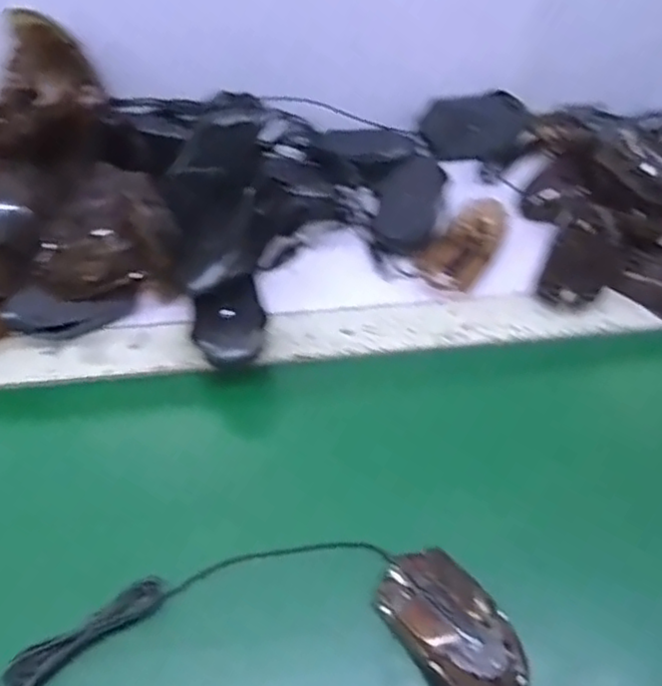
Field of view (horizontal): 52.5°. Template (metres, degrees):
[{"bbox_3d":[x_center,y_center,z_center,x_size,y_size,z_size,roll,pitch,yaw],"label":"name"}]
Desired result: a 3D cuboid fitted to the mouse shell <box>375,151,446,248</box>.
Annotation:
[{"bbox_3d":[0.078,-0.135,0.666,0.061,0.022,0.111,12,67,19],"label":"mouse shell"}]

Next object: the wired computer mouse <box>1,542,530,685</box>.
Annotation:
[{"bbox_3d":[-0.053,0.192,0.435,0.343,0.037,0.123,-4,55,-4],"label":"wired computer mouse"}]

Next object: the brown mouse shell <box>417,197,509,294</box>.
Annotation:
[{"bbox_3d":[0.125,-0.096,0.636,0.057,0.035,0.091,31,60,19],"label":"brown mouse shell"}]

